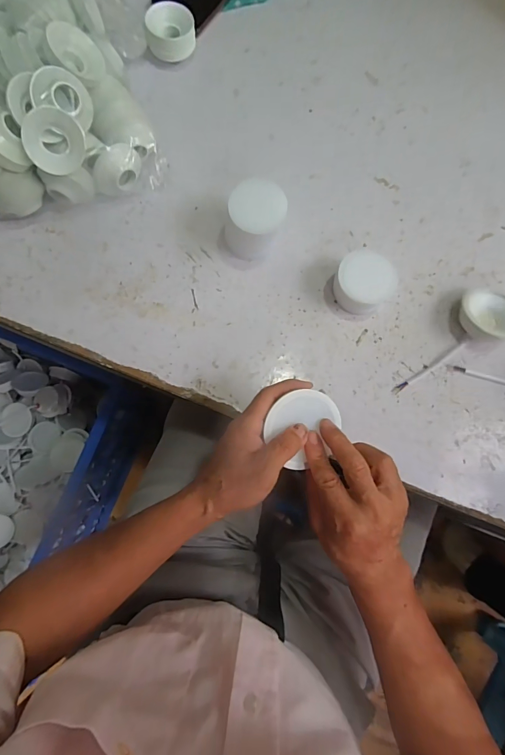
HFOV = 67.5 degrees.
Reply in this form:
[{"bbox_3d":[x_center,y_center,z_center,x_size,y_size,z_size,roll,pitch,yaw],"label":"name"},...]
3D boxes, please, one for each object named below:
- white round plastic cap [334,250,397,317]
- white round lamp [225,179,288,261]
[{"bbox_3d":[0.122,-0.104,0.422,0.062,0.053,0.048,19,81,1],"label":"white round plastic cap"},{"bbox_3d":[0.002,-0.167,0.412,0.061,0.076,0.050,-5,81,-3],"label":"white round lamp"}]

